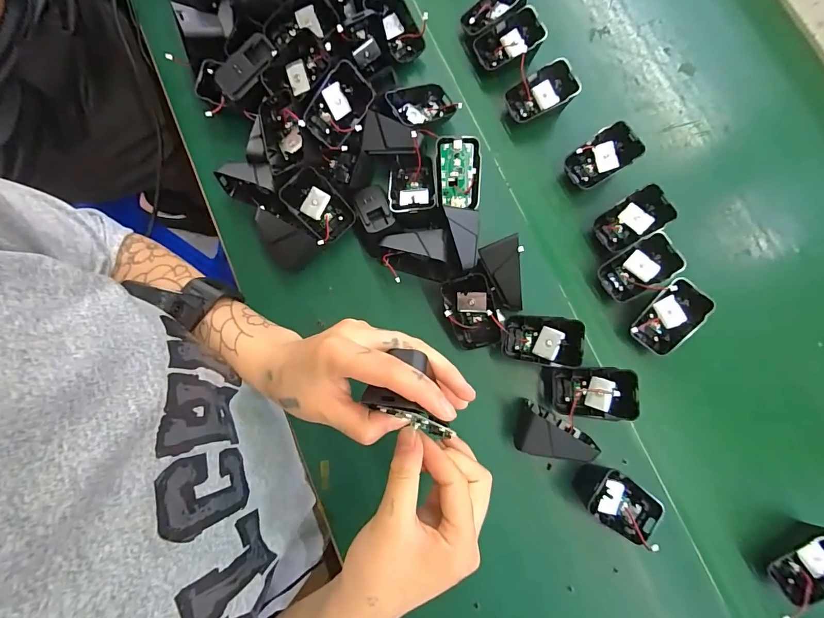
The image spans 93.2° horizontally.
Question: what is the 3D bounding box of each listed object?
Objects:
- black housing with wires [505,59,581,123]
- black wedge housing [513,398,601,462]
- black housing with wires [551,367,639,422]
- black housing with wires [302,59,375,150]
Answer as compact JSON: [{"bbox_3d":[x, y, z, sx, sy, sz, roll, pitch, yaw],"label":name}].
[{"bbox_3d":[0.135,-0.226,0.416,0.072,0.041,0.043,-17,81,-4],"label":"black housing with wires"},{"bbox_3d":[0.124,0.112,0.345,0.062,0.046,0.043,19,80,2],"label":"black wedge housing"},{"bbox_3d":[0.161,0.076,0.356,0.065,0.046,0.046,1,80,-1],"label":"black housing with wires"},{"bbox_3d":[-0.067,-0.190,0.366,0.045,0.019,0.070,31,100,-34],"label":"black housing with wires"}]

